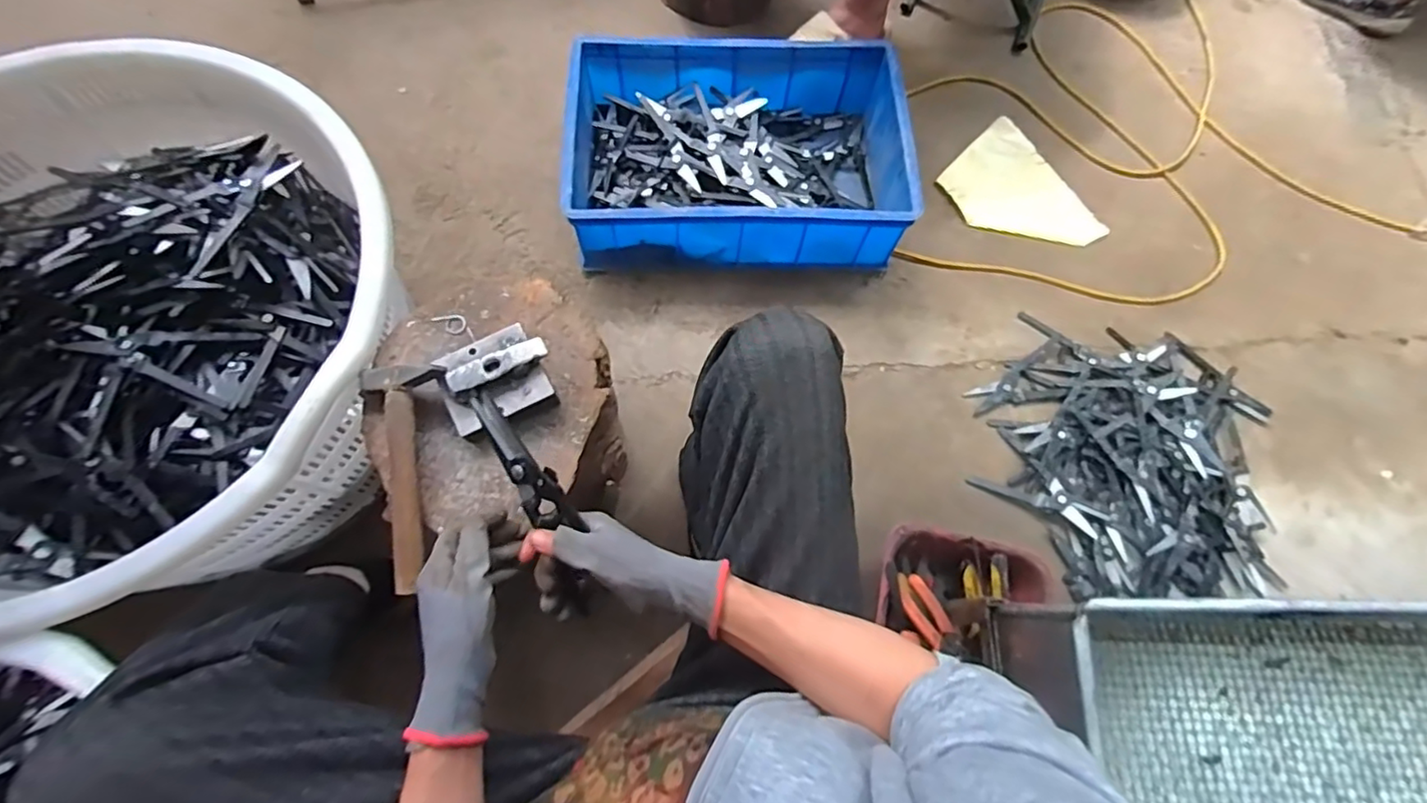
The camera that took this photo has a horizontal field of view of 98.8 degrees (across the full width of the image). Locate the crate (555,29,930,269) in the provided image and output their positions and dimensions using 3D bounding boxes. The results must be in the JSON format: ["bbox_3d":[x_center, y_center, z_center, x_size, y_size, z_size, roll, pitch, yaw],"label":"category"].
[{"bbox_3d":[0.037,-0.410,1.006,0.519,0.148,0.360,-1,71,-2],"label":"crate"}]

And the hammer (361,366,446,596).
[{"bbox_3d":[-0.284,0.068,0.565,0.078,0.029,0.204,-5,86,-3],"label":"hammer"}]

